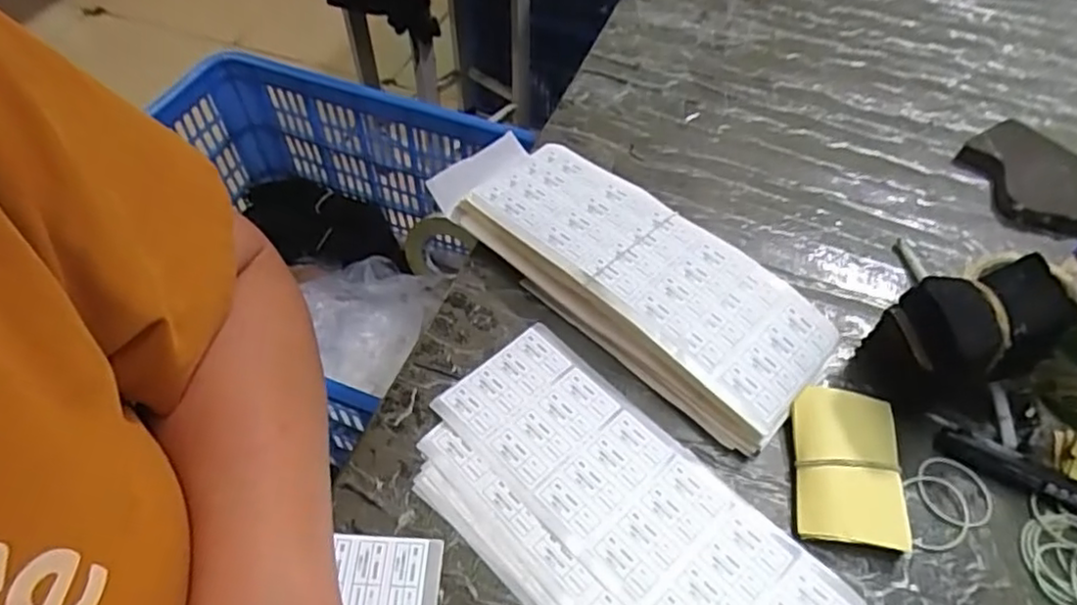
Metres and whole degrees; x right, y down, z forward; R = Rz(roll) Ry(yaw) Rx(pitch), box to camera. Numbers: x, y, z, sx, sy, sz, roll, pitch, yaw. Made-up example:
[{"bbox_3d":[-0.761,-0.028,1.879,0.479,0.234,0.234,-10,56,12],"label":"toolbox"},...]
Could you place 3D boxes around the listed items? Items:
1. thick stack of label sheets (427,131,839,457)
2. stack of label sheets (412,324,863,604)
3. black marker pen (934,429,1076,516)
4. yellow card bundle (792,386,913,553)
[{"bbox_3d":[0.059,-0.027,0.476,0.283,0.041,0.107,36,61,23],"label":"thick stack of label sheets"},{"bbox_3d":[0.053,0.137,0.382,0.134,0.012,0.283,-38,62,-24],"label":"stack of label sheets"},{"bbox_3d":[0.311,0.113,0.396,0.147,0.011,0.019,25,58,18],"label":"black marker pen"},{"bbox_3d":[0.184,0.098,0.404,0.061,0.020,0.093,6,54,4],"label":"yellow card bundle"}]

